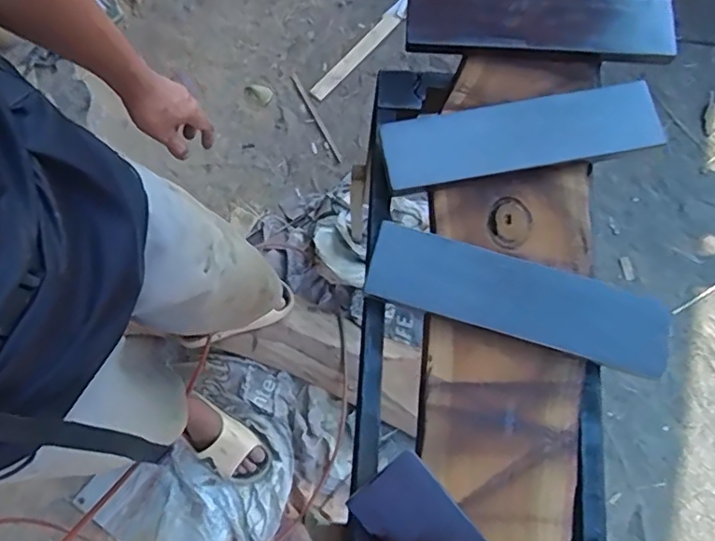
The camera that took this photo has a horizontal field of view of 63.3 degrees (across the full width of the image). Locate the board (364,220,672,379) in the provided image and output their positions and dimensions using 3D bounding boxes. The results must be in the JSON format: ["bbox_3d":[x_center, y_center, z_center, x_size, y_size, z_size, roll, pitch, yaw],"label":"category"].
[{"bbox_3d":[0.156,0.029,0.576,0.292,0.023,0.076,18,75,4],"label":"board"}]

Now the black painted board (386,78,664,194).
[{"bbox_3d":[0.171,-0.145,0.623,0.286,0.023,0.084,-8,75,-3],"label":"black painted board"}]

